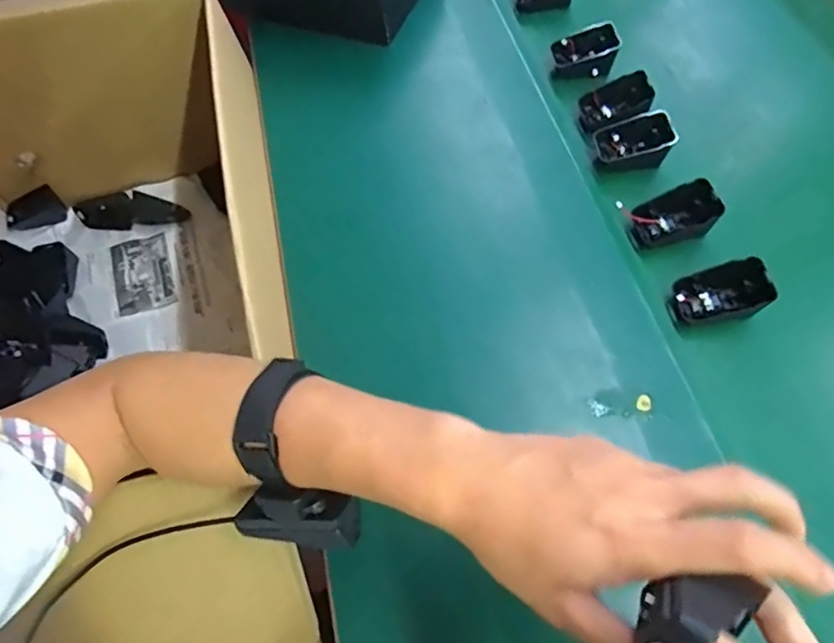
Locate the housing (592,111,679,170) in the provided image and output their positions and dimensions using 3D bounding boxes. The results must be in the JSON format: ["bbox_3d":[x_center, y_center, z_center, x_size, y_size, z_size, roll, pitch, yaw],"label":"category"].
[{"bbox_3d":[0.209,-0.173,0.545,0.062,0.049,0.045,-6,62,-4],"label":"housing"}]

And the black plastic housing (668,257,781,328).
[{"bbox_3d":[0.250,-0.023,0.462,0.065,0.043,0.049,-3,62,-2],"label":"black plastic housing"}]

